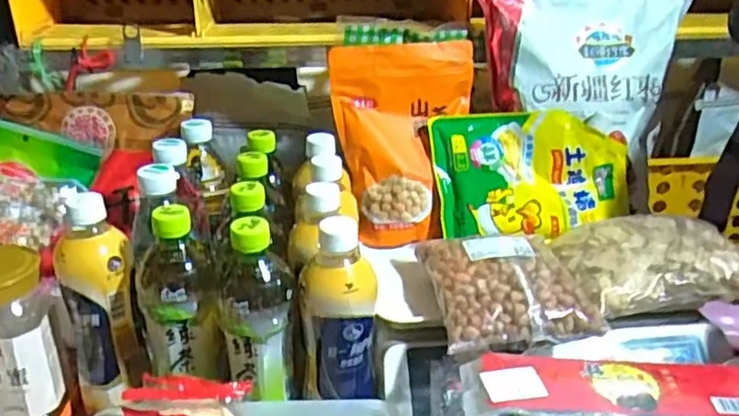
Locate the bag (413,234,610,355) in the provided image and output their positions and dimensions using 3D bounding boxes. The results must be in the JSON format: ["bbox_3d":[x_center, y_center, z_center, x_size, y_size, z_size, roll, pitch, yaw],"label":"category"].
[{"bbox_3d":[0.118,0.063,0.577,0.129,0.033,0.144,-3,26,-12],"label":"bag"}]

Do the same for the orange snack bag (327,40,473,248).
[{"bbox_3d":[0.044,-0.067,0.708,0.153,0.239,0.070,-7,-2,-3],"label":"orange snack bag"}]

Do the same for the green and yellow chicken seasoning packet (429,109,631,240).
[{"bbox_3d":[0.173,-0.038,0.706,0.205,0.132,0.045,-6,-10,-5],"label":"green and yellow chicken seasoning packet"}]

